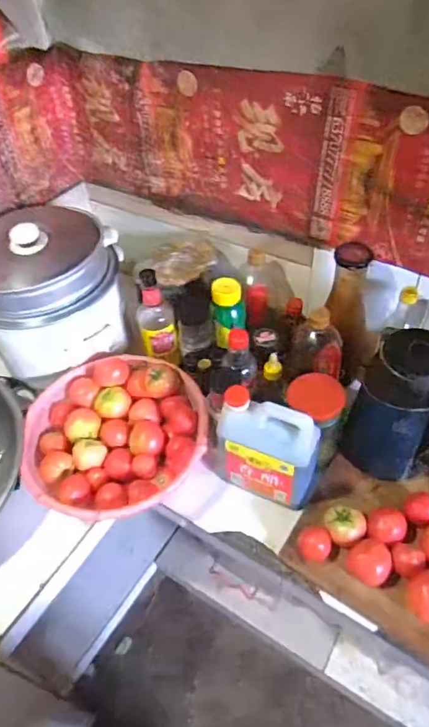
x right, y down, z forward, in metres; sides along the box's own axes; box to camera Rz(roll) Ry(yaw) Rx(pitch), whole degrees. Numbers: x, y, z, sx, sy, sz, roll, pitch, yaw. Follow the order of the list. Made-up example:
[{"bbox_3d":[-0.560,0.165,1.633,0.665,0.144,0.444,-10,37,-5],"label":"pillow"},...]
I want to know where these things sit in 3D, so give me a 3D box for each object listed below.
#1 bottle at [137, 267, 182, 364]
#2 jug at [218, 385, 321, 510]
[{"bbox_3d":[-0.114,-0.083,0.964,0.068,0.195,0.063,-15,50,-9],"label":"bottle"},{"bbox_3d":[0.087,0.143,0.803,0.154,0.195,0.069,14,52,16],"label":"jug"}]

